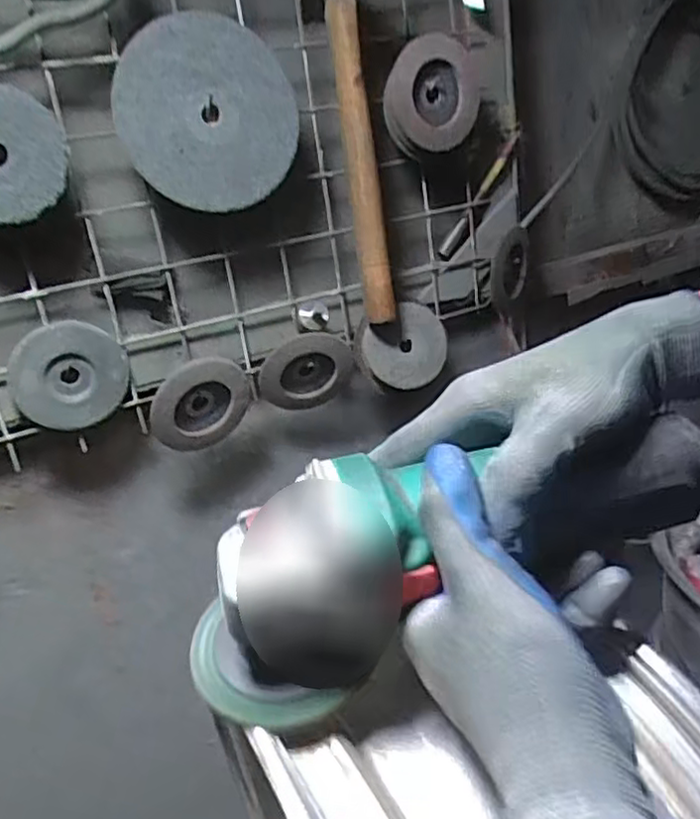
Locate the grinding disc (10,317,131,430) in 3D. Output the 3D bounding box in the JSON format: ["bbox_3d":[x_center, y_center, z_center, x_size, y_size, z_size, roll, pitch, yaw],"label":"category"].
[{"bbox_3d":[-0.238,-0.029,0.577,0.092,0.089,0.008,-15,21,-21],"label":"grinding disc"}]

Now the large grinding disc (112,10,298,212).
[{"bbox_3d":[-0.115,-0.247,0.563,0.148,0.142,0.032,-16,21,-23],"label":"large grinding disc"}]

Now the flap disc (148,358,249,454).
[{"bbox_3d":[-0.134,-0.005,0.621,0.094,0.092,0.012,-10,37,-37],"label":"flap disc"}]

